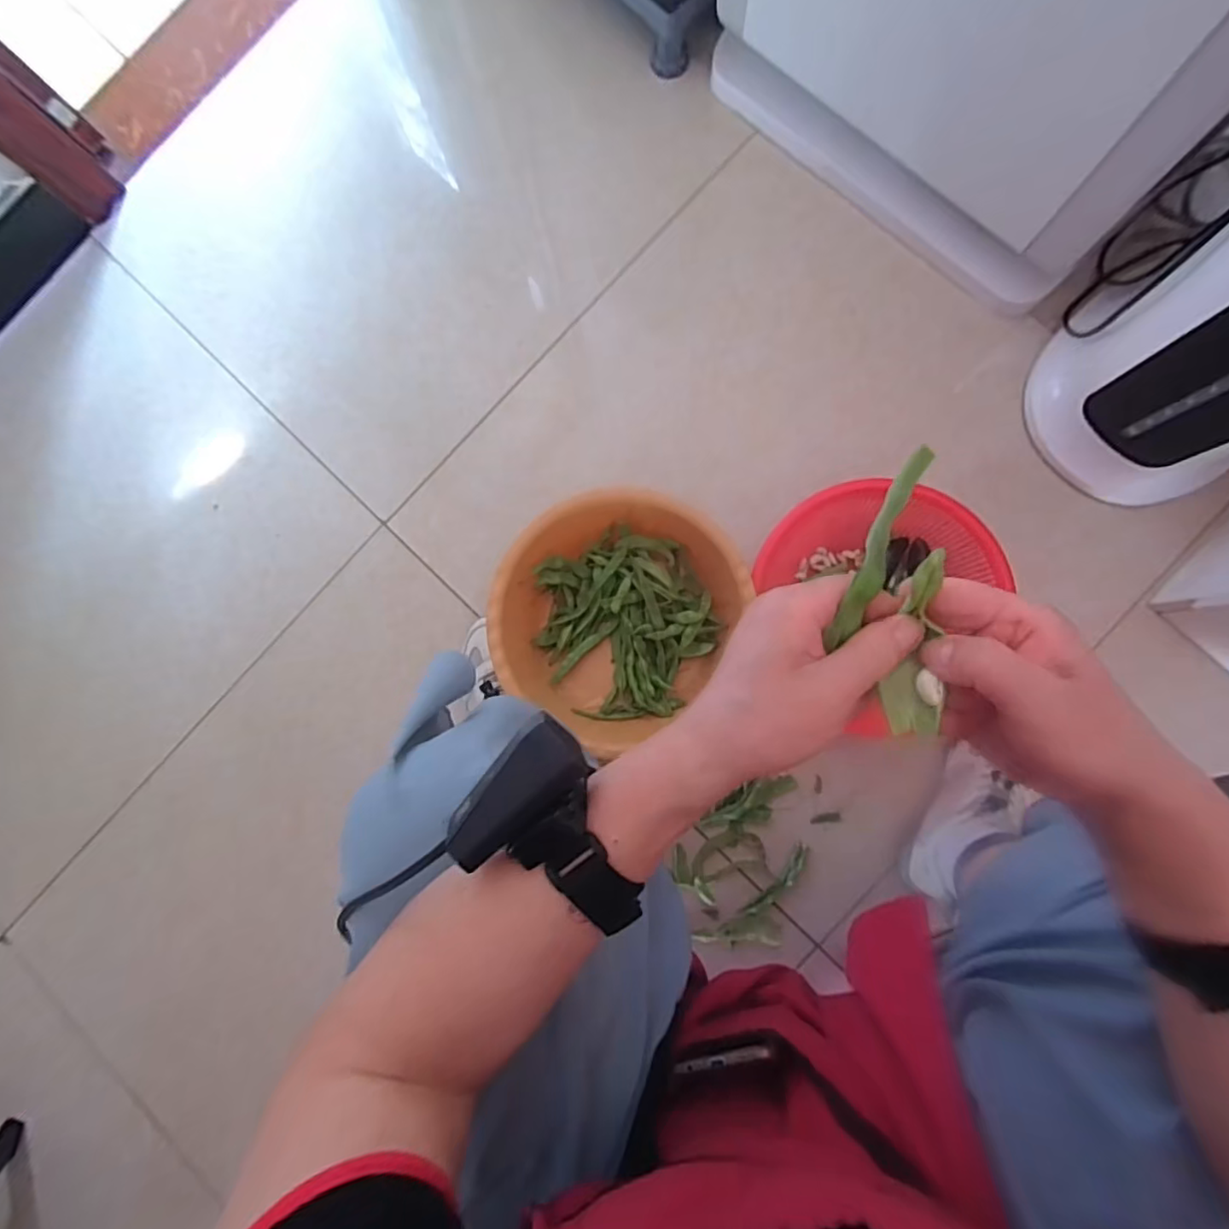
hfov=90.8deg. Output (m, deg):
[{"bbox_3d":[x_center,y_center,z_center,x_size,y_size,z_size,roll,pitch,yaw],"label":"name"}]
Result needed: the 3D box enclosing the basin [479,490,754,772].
[{"bbox_3d":[-0.003,-0.004,0.754,0.260,0.126,0.278,0,87,3],"label":"basin"}]

